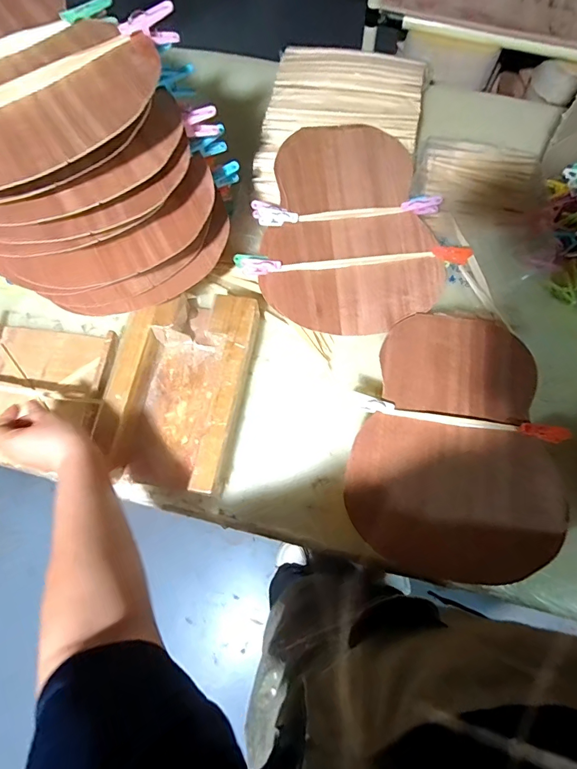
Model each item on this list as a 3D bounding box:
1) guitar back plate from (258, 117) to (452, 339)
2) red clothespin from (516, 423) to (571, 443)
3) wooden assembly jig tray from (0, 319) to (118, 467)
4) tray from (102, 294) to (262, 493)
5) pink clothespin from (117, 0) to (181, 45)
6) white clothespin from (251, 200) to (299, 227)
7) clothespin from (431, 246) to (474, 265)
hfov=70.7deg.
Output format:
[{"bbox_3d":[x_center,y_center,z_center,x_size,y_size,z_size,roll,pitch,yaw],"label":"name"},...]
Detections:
[{"bbox_3d":[0.078,-0.236,0.599,0.245,0.015,0.325,-12,79,-1],"label":"guitar back plate"},{"bbox_3d":[0.306,0.058,0.488,0.053,0.015,0.015,9,69,27],"label":"red clothespin"},{"bbox_3d":[-0.356,0.012,0.578,0.210,0.047,0.205,7,71,3],"label":"wooden assembly jig tray"},{"bbox_3d":[-0.148,0.000,0.561,0.174,0.063,0.265,11,71,4],"label":"tray"},{"bbox_3d":[-0.135,-0.346,0.397,0.054,0.029,0.013,-29,73,-9],"label":"pink clothespin"},{"bbox_3d":[-0.023,-0.253,0.607,0.075,0.023,0.028,19,72,7],"label":"white clothespin"},{"bbox_3d":[0.235,-0.188,0.584,0.056,0.021,0.018,7,71,3],"label":"clothespin"}]

